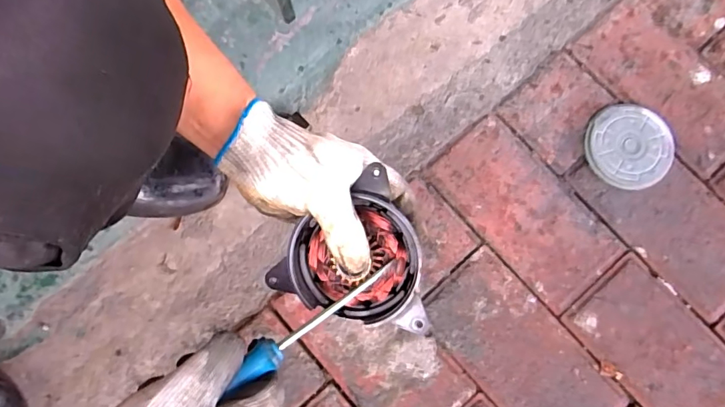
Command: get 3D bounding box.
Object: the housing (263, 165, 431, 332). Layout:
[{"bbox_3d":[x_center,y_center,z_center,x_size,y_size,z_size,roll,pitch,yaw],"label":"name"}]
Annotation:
[{"bbox_3d":[-0.002,0.032,0.360,0.119,0.036,0.108,14,80,3],"label":"housing"}]

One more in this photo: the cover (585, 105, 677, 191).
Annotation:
[{"bbox_3d":[0.307,-0.067,0.548,0.096,0.014,0.097,0,80,1],"label":"cover"}]

